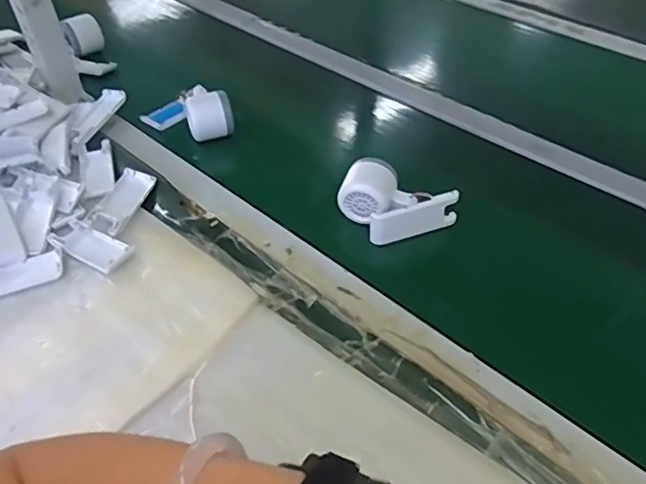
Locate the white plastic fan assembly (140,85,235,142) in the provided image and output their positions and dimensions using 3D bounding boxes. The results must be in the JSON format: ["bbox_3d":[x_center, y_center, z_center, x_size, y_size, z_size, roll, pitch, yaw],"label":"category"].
[{"bbox_3d":[-0.180,-0.179,0.768,0.126,0.060,0.072,28,51,26],"label":"white plastic fan assembly"}]

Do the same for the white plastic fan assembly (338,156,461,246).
[{"bbox_3d":[0.078,-0.041,0.628,0.114,0.044,0.080,25,51,24],"label":"white plastic fan assembly"}]

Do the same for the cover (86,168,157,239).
[{"bbox_3d":[-0.229,-0.046,0.644,0.039,0.010,0.101,8,46,9],"label":"cover"}]

